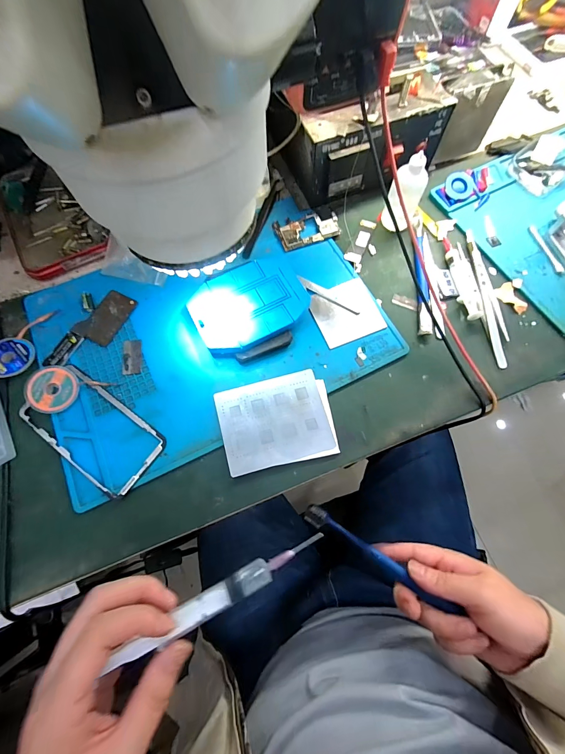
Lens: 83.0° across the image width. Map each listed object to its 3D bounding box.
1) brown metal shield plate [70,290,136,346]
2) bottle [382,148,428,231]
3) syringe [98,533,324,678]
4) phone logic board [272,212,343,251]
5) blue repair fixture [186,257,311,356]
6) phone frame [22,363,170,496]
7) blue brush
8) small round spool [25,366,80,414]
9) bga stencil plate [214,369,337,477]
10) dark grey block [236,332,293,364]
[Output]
[{"bbox_3d":[-0.192,-0.066,0.347,0.044,0.004,0.060,24,73,9],"label":"brown metal shield plate"},{"bbox_3d":[0.135,-0.199,0.354,0.034,0.079,0.029,21,73,8],"label":"bottle"},{"bbox_3d":[-0.039,0.154,0.230,0.154,0.011,0.017,-19,71,-25],"label":"syringe"},{"bbox_3d":[0.030,-0.179,0.385,0.076,0.004,0.044,-19,72,-6],"label":"phone logic board"},{"bbox_3d":[-0.034,-0.075,0.338,0.116,0.024,0.087,-29,73,-9],"label":"blue repair fixture"},{"bbox_3d":[-0.181,0.050,0.305,0.139,0.005,0.069,34,75,11],"label":"phone frame"},{"bbox_3d":[0.090,0.177,0.316,0.152,0.017,0.018,29,74,19],"label":"blue brush"},{"bbox_3d":[-0.224,0.013,0.313,0.044,0.009,0.044,2,82,-16],"label":"small round spool"},{"bbox_3d":[-0.008,0.041,0.304,0.099,0.004,0.080,-14,72,-5],"label":"bga stencil plate"},{"bbox_3d":[-0.018,-0.029,0.325,0.059,0.018,0.009,-25,73,-8],"label":"dark grey block"}]

